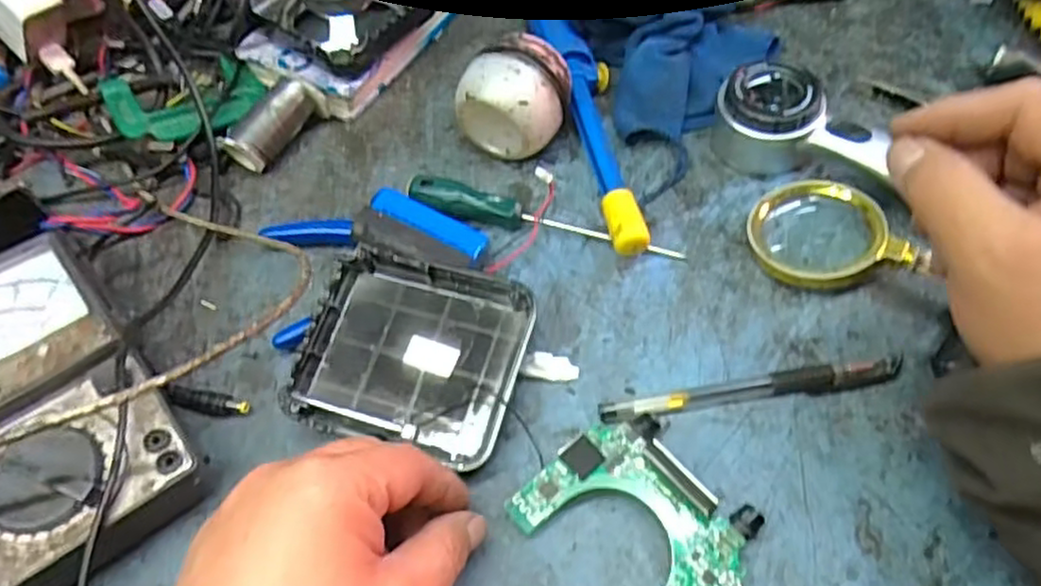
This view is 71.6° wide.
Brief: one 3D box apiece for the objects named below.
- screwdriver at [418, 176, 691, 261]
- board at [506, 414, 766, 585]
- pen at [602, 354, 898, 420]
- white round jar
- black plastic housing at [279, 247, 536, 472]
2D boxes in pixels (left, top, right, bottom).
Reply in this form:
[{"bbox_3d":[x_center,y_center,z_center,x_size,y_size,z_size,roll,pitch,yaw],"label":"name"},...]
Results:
[{"bbox_3d":[0.012,-0.041,0.410,0.157,0.020,0.017,13,59,13],"label":"screwdriver"},{"bbox_3d":[0.052,0.099,0.311,0.076,0.024,0.091,-36,61,-18],"label":"board"},{"bbox_3d":[0.111,0.046,0.349,0.146,0.011,0.013,-9,56,-1],"label":"pen"},{"bbox_3d":[-0.001,-0.113,0.430,0.055,0.067,0.052,-2,57,3],"label":"white round jar"},{"bbox_3d":[-0.053,0.029,0.361,0.108,0.033,0.092,10,58,11],"label":"black plastic housing"}]

